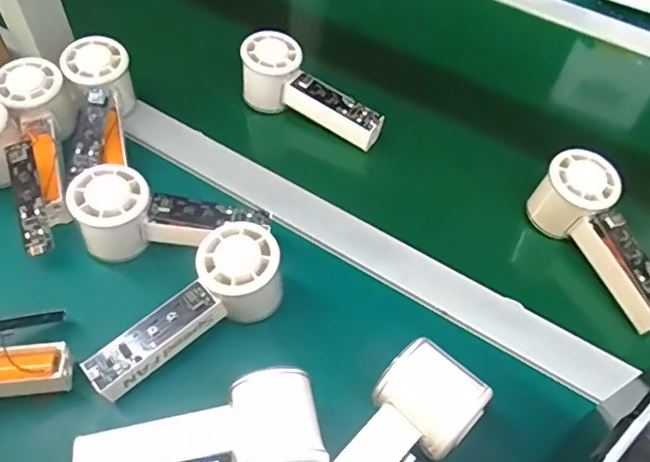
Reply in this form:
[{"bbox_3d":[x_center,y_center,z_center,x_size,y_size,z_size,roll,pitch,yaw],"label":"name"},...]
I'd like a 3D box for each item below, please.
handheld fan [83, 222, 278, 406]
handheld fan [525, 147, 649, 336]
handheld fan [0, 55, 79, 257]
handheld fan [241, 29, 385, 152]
[{"bbox_3d":[-0.091,0.060,0.395,0.147,0.054,0.054,-38,64,-11],"label":"handheld fan"},{"bbox_3d":[0.230,0.007,0.448,0.055,0.059,0.149,-20,58,-17],"label":"handheld fan"},{"bbox_3d":[-0.232,-0.067,0.463,0.053,0.052,0.171,-16,57,-14],"label":"handheld fan"},{"bbox_3d":[-0.009,-0.134,0.535,0.140,0.066,0.045,23,56,13],"label":"handheld fan"}]

